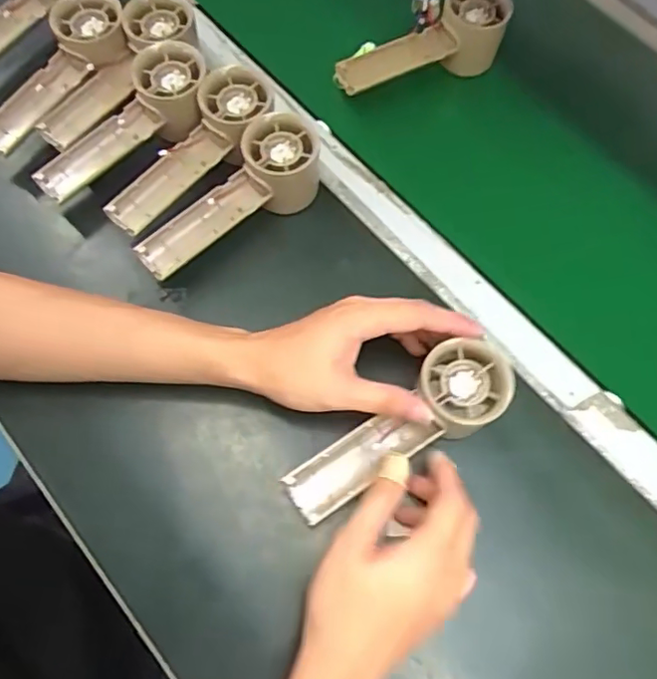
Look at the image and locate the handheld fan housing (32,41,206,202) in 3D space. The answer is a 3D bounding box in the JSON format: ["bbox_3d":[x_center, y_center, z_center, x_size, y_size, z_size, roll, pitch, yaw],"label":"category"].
[{"bbox_3d":[-0.160,-0.168,0.454,0.156,0.034,0.067,-40,72,2],"label":"handheld fan housing"}]

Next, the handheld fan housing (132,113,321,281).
[{"bbox_3d":[-0.068,-0.099,0.437,0.054,0.059,0.156,42,74,16],"label":"handheld fan housing"}]

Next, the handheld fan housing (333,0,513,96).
[{"bbox_3d":[0.083,-0.251,0.504,0.155,0.055,0.054,-25,69,-9],"label":"handheld fan housing"}]

